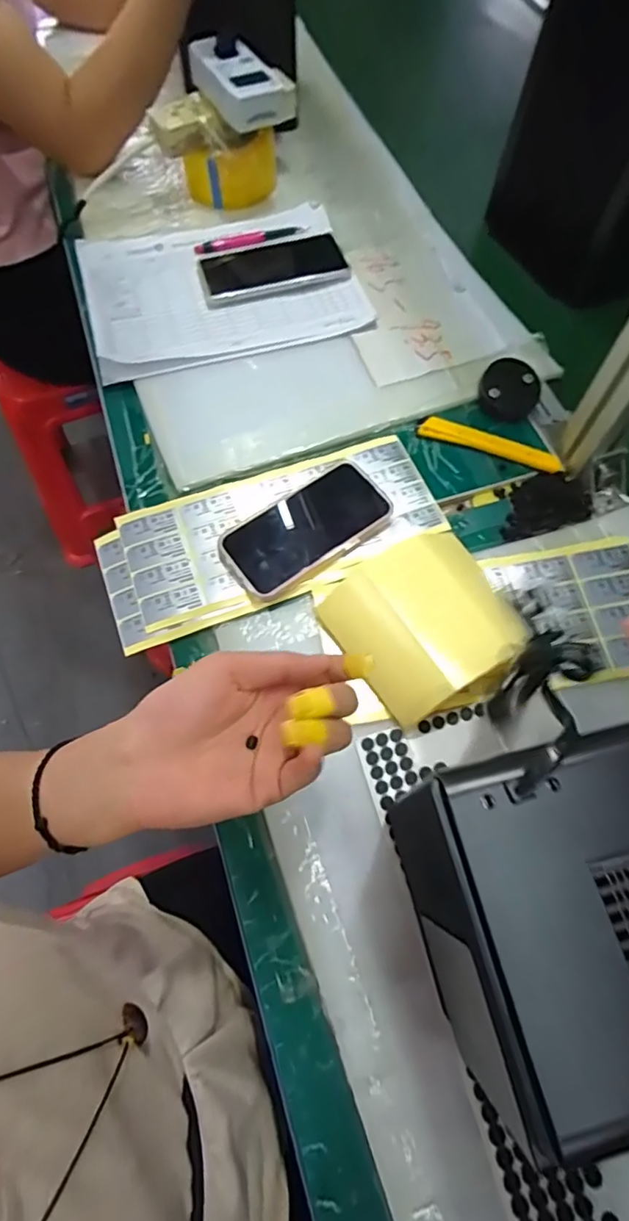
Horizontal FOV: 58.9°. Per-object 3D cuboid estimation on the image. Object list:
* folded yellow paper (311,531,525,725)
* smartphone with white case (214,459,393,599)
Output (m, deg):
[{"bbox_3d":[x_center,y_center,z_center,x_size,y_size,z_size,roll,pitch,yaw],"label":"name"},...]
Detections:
[{"bbox_3d":[0.088,0.013,0.441,0.126,0.027,0.131,-30,70,-12],"label":"folded yellow paper"},{"bbox_3d":[-0.006,-0.072,0.493,0.152,0.012,0.077,-33,71,-15],"label":"smartphone with white case"}]

